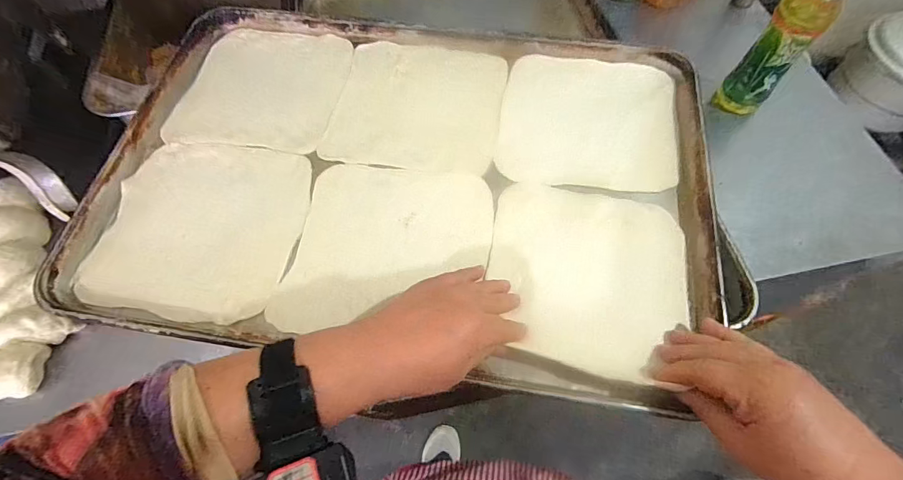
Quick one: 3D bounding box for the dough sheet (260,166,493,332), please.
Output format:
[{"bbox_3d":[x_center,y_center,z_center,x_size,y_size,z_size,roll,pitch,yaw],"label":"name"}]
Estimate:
[{"bbox_3d":[-0.059,0.005,0.402,0.187,0.010,0.175,6,64,4],"label":"dough sheet"}]

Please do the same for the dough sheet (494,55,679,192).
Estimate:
[{"bbox_3d":[0.151,-0.134,0.461,0.187,0.012,0.172,8,64,5],"label":"dough sheet"}]

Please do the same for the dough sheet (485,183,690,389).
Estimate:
[{"bbox_3d":[0.124,0.030,0.383,0.177,0.019,0.173,13,64,7],"label":"dough sheet"}]

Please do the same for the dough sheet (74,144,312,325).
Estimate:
[{"bbox_3d":[-0.249,-0.015,0.419,0.194,0.020,0.185,5,64,3],"label":"dough sheet"}]

